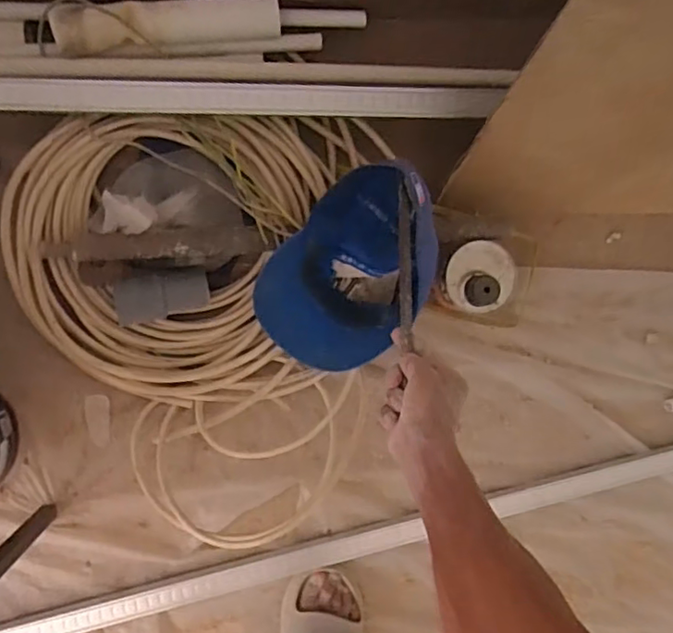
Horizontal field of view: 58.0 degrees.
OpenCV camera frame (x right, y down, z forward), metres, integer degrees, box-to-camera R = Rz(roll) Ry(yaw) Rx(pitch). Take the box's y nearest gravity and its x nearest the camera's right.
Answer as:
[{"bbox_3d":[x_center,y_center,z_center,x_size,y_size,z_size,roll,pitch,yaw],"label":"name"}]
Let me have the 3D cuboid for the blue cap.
[{"bbox_3d":[0.028,-0.042,0.740,0.196,0.091,0.248,42,86,-10],"label":"blue cap"}]

